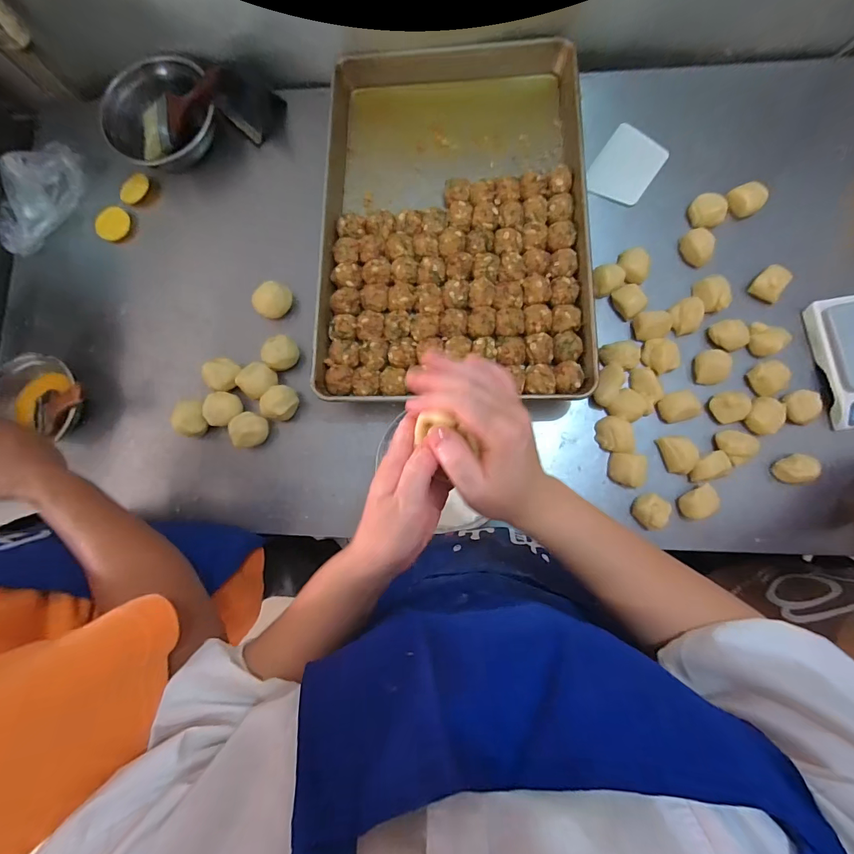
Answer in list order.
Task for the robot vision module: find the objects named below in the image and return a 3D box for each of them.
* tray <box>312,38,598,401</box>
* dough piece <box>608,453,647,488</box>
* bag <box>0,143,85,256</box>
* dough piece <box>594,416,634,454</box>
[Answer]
[{"bbox_3d":[0.038,-0.335,0.635,0.392,0.065,0.598,0,75,6],"label":"tray"},{"bbox_3d":[0.289,0.062,0.579,0.042,0.034,0.047,6,83,5],"label":"dough piece"},{"bbox_3d":[-0.687,-0.403,0.702,0.111,0.045,0.205,27,85,8],"label":"bag"},{"bbox_3d":[0.277,0.012,0.592,0.046,0.030,0.052,7,83,5],"label":"dough piece"}]

